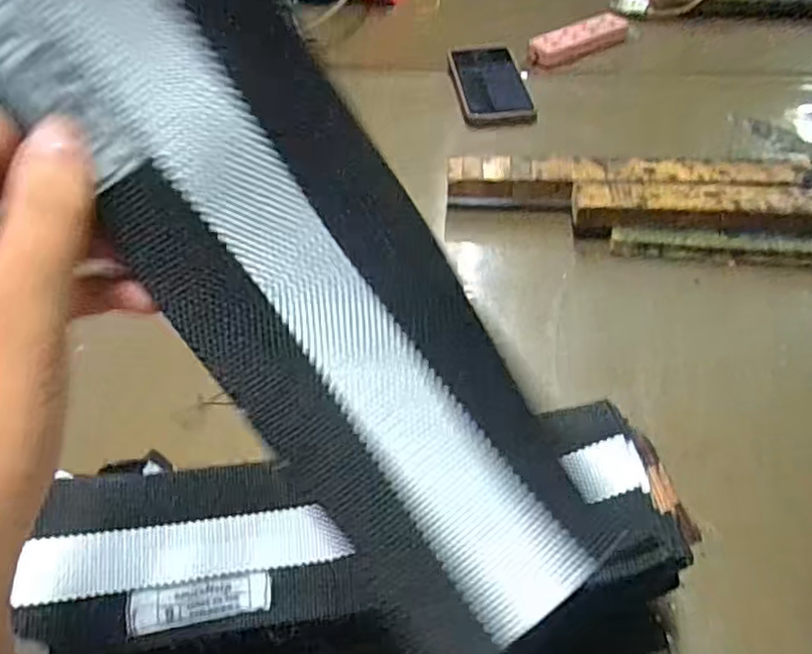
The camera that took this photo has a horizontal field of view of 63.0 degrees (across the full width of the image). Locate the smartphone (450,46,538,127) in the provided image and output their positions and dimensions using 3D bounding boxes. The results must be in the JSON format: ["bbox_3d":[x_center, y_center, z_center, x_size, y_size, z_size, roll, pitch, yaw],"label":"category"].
[{"bbox_3d":[0.100,-0.297,0.802,0.084,0.009,0.185,-5,47,-1],"label":"smartphone"}]

